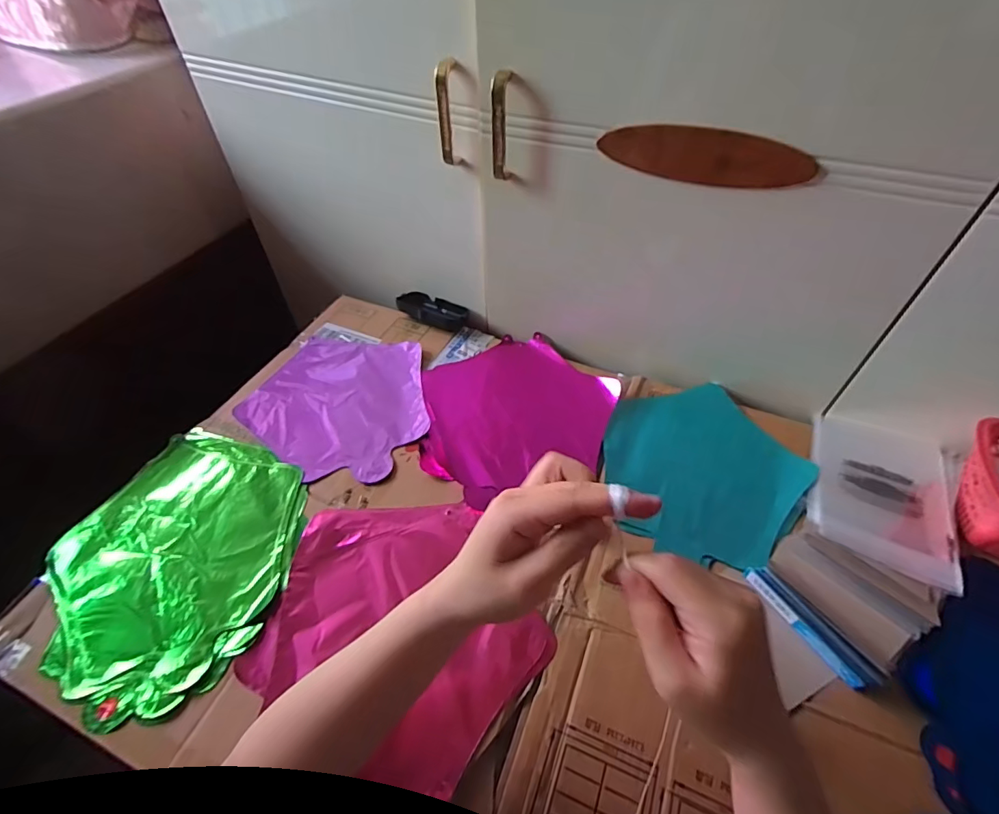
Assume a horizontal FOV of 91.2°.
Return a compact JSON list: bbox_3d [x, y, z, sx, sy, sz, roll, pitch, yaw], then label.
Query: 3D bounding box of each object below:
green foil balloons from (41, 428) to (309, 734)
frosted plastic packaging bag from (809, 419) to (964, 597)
[{"bbox_3d":[-0.315,0.147,0.486,0.242,0.019,0.248,27,55,22],"label":"green foil balloons"},{"bbox_3d":[0.416,0.088,0.535,0.136,0.030,0.200,22,53,18],"label":"frosted plastic packaging bag"}]

